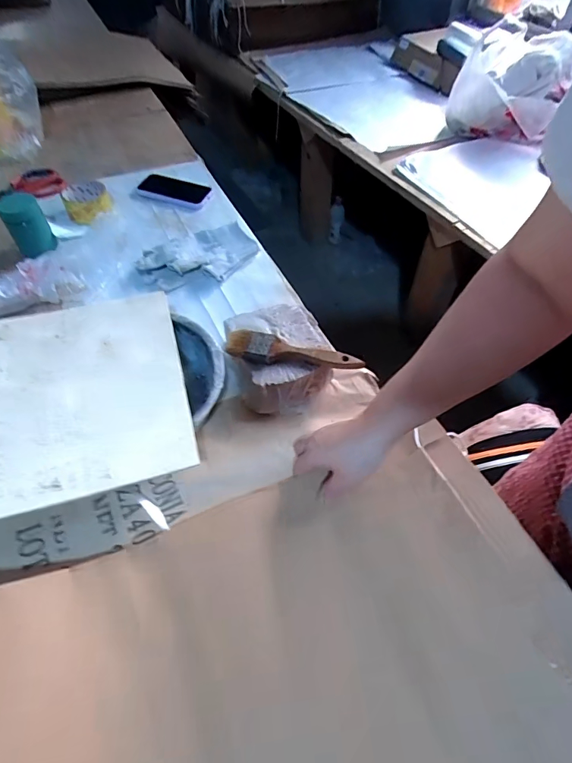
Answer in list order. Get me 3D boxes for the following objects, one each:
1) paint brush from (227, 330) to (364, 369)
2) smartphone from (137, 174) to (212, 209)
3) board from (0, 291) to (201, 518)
[{"bbox_3d":[0.010,-0.042,0.548,0.173,0.012,0.040,6,54,2],"label":"paint brush"},{"bbox_3d":[-0.234,-0.409,0.911,0.162,0.016,0.081,21,55,14],"label":"smartphone"},{"bbox_3d":[-0.242,0.006,0.498,0.232,0.011,0.275,-13,54,-11],"label":"board"}]

